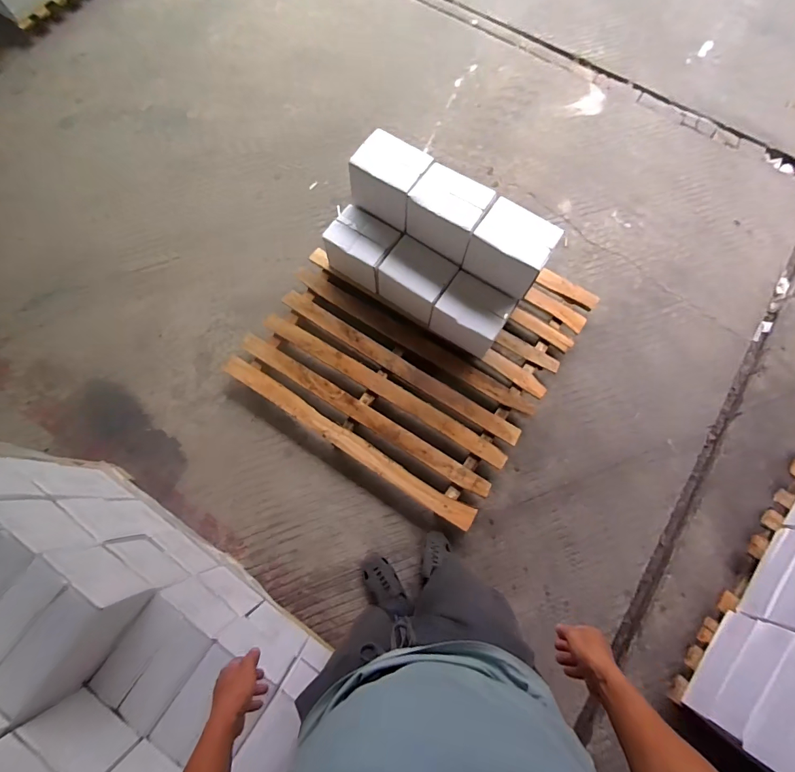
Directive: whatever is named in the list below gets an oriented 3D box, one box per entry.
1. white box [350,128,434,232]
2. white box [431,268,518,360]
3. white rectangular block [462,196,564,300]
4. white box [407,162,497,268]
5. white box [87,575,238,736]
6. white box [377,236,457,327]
[{"bbox_3d":[-0.028,-0.678,1.361,0.229,0.151,0.202,30,75,7],"label":"white box"},{"bbox_3d":[0.253,-0.245,1.424,0.236,0.175,0.176,31,75,7],"label":"white box"},{"bbox_3d":[0.360,-0.433,1.309,0.241,0.165,0.184,31,75,7],"label":"white rectangular block"},{"bbox_3d":[0.166,-0.565,1.351,0.234,0.157,0.185,32,76,7],"label":"white box"},{"bbox_3d":[-0.545,0.631,0.984,0.170,0.176,0.234,34,76,8],"label":"white box"},{"bbox_3d":[0.062,-0.374,1.465,0.232,0.185,0.162,34,76,8],"label":"white box"}]

